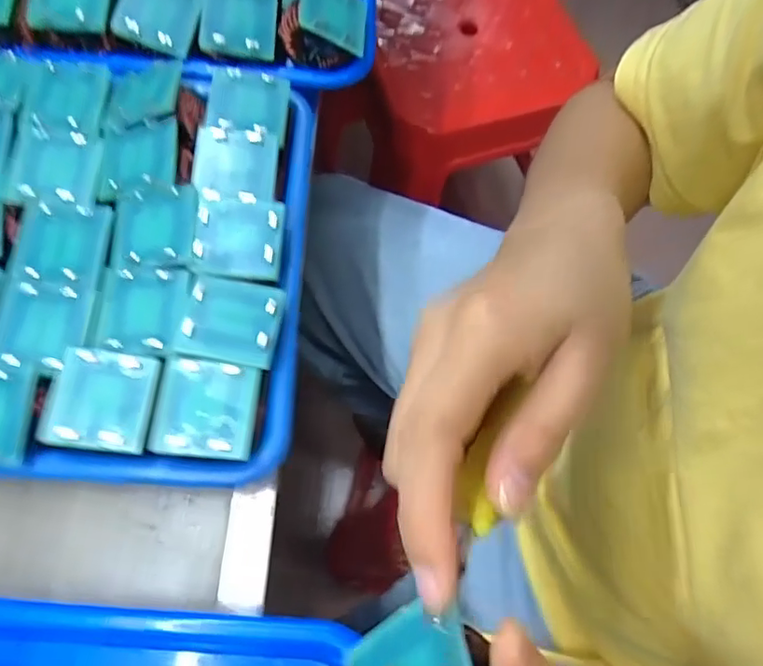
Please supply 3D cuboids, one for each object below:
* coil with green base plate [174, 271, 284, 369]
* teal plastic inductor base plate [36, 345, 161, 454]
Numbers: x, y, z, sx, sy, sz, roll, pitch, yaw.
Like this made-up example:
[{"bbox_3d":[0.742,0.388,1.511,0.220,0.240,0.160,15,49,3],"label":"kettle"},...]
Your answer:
[{"bbox_3d":[-0.076,-0.007,0.292,0.047,0.008,0.044,8,65,1],"label":"coil with green base plate"},{"bbox_3d":[-0.135,0.031,0.276,0.049,0.010,0.046,6,70,-1],"label":"teal plastic inductor base plate"}]

